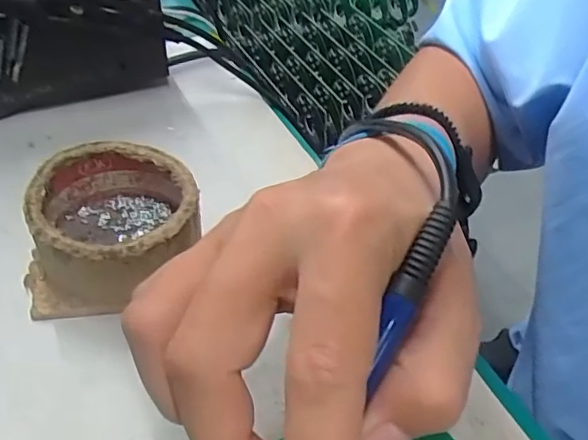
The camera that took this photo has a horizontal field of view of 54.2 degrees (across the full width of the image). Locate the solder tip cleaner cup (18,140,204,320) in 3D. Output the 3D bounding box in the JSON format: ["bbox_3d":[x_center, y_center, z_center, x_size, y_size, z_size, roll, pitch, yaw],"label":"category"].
[{"bbox_3d":[-0.096,0.003,0.303,0.085,0.043,0.086,3,43,-3],"label":"solder tip cleaner cup"}]

